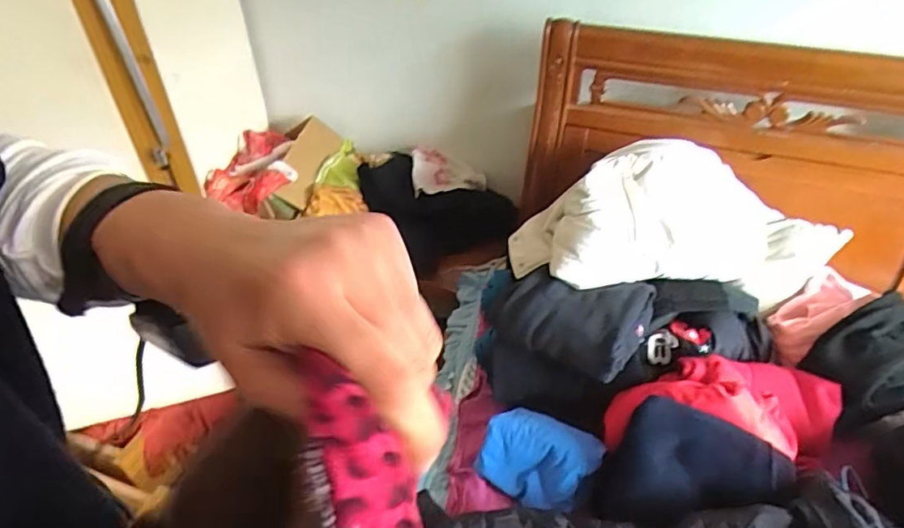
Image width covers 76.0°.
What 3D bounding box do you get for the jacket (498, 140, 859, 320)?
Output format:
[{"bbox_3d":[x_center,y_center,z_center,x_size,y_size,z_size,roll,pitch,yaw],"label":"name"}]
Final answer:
[{"bbox_3d":[0.450,-0.079,1.119,0.620,0.262,0.156,-2,41,-1],"label":"jacket"}]

